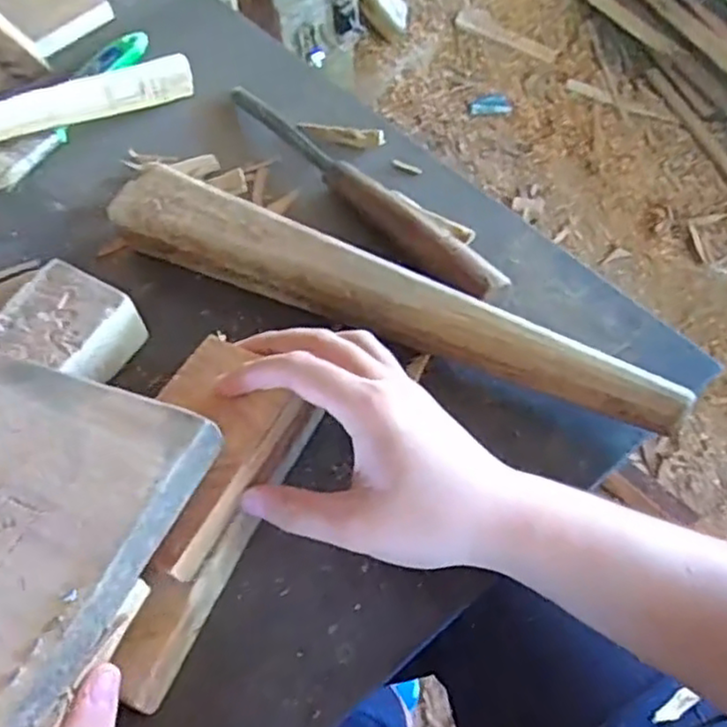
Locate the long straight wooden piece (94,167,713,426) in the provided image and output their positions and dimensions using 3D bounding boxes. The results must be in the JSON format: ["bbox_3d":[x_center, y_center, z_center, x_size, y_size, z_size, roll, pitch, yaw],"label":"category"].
[{"bbox_3d":[0.000,-0.041,0.419,0.375,0.044,0.047,22,61,17],"label":"long straight wooden piece"}]

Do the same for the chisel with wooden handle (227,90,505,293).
[{"bbox_3d":[-0.011,-0.128,0.492,0.036,0.024,0.281,-35,61,-17],"label":"chisel with wooden handle"}]

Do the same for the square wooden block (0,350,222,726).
[{"bbox_3d":[-0.173,0.060,0.314,0.168,0.018,0.141,20,61,16],"label":"square wooden block"}]

